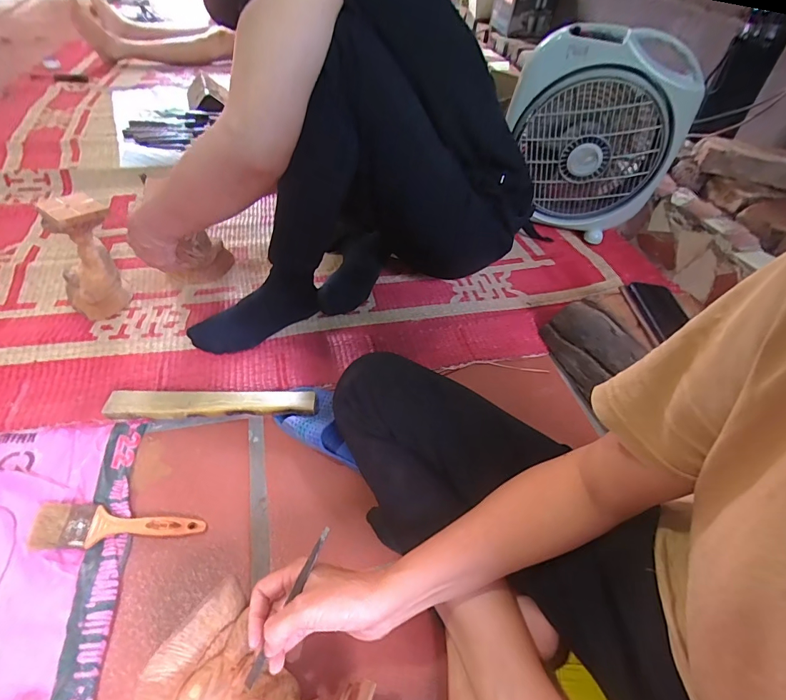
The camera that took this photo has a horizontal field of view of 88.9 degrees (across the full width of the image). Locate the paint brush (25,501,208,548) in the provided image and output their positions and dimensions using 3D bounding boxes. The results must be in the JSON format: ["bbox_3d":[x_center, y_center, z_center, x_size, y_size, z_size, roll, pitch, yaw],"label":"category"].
[{"bbox_3d":[-0.317,0.202,0.469,0.177,0.022,0.048,1,50,-6],"label":"paint brush"}]

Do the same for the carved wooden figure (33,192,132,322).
[{"bbox_3d":[-0.494,-0.148,0.651,0.107,0.168,0.093,-35,61,-30],"label":"carved wooden figure"}]

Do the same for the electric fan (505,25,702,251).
[{"bbox_3d":[0.440,-0.477,0.917,0.360,0.380,0.185,21,50,11],"label":"electric fan"}]

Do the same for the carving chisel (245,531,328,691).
[{"bbox_3d":[-0.091,0.224,0.356,0.010,0.014,0.139,24,78,14],"label":"carving chisel"}]

